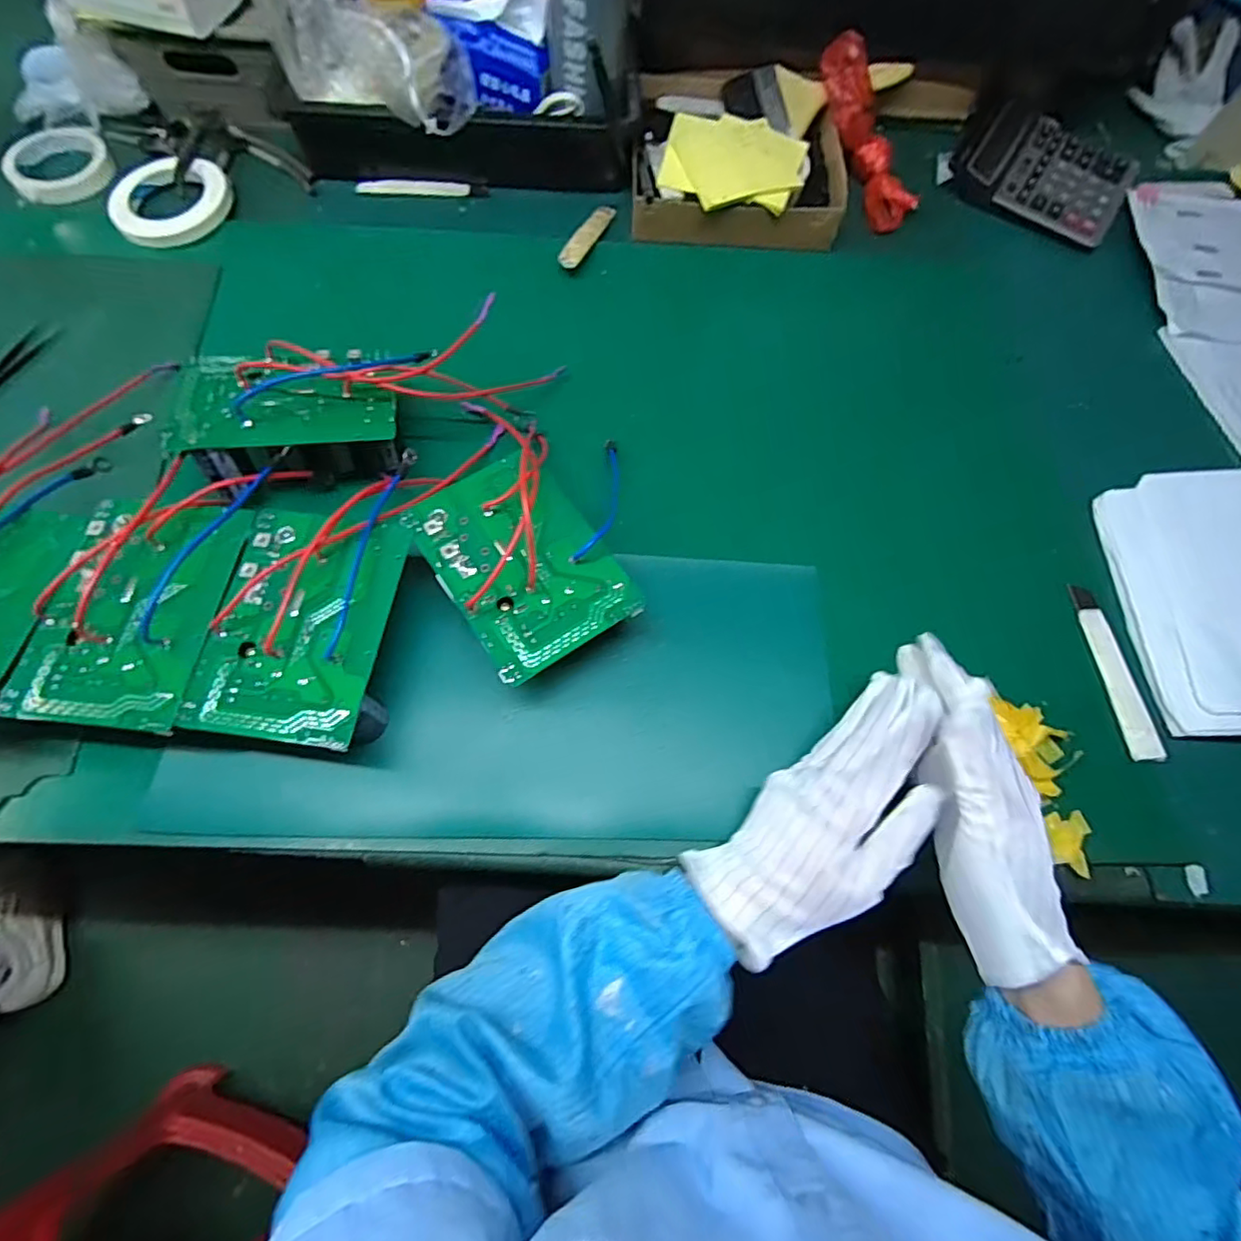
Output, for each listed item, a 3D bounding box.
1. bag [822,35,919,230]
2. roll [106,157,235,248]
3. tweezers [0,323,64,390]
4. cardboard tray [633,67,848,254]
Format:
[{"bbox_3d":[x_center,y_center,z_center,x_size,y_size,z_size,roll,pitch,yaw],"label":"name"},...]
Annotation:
[{"bbox_3d":[0.266,-0.524,0.653,0.052,0.048,0.198,-26,99,-12],"label":"bag"},{"bbox_3d":[-0.463,-0.435,0.612,0.115,0.018,0.117,1,68,-2],"label":"roll"},{"bbox_3d":[-0.545,-0.214,0.527,0.020,0.009,0.126,25,69,7],"label":"tweezers"},{"bbox_3d":[0.124,-0.512,0.651,0.225,0.058,0.239,0,68,-3],"label":"cardboard tray"}]

